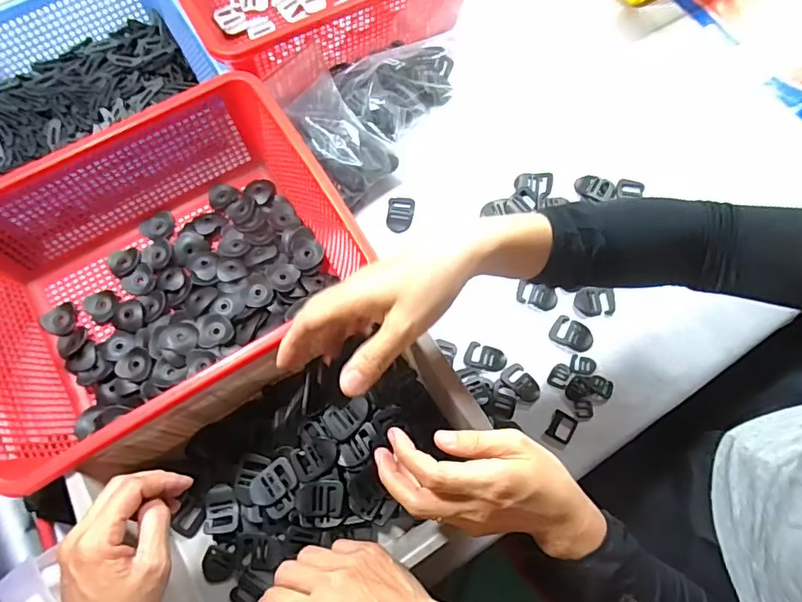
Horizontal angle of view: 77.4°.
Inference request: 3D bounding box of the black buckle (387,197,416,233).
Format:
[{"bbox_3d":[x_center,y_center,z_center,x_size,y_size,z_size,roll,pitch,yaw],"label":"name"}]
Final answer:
[{"bbox_3d":[0.000,-0.098,0.568,0.029,0.004,0.045,4,68,3],"label":"black buckle"}]

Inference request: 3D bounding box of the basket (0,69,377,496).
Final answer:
[{"bbox_3d":[-0.228,-0.024,0.479,0.345,0.114,0.271,-31,74,-12],"label":"basket"}]

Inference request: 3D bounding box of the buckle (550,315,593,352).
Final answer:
[{"bbox_3d":[0.178,0.035,0.518,0.043,0.006,0.029,27,71,12],"label":"buckle"}]

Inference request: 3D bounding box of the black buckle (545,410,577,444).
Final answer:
[{"bbox_3d":[0.158,0.123,0.490,0.024,0.004,0.028,30,73,9],"label":"black buckle"}]

